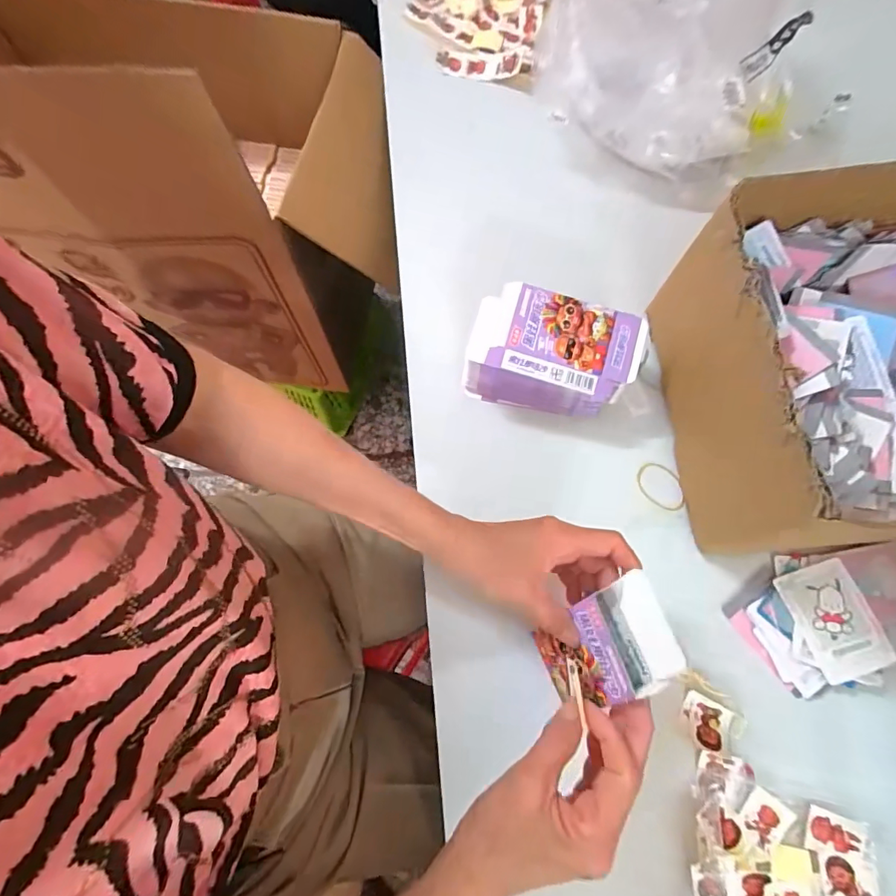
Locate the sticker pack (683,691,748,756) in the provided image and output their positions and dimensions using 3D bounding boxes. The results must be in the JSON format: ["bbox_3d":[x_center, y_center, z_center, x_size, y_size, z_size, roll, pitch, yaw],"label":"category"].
[{"bbox_3d":[0.213,0.224,0.386,0.047,0.005,0.036,26,68,9],"label":"sticker pack"}]

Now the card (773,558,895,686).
[{"bbox_3d":[0.327,0.145,0.406,0.061,0.004,0.088,-20,70,0],"label":"card"}]

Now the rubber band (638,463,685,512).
[{"bbox_3d":[0.201,0.037,0.450,0.049,0.004,0.034,42,83,10],"label":"rubber band"}]

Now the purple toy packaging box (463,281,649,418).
[{"bbox_3d":[0.098,-0.087,0.454,0.152,0.072,0.088,13,73,2],"label":"purple toy packaging box"}]

